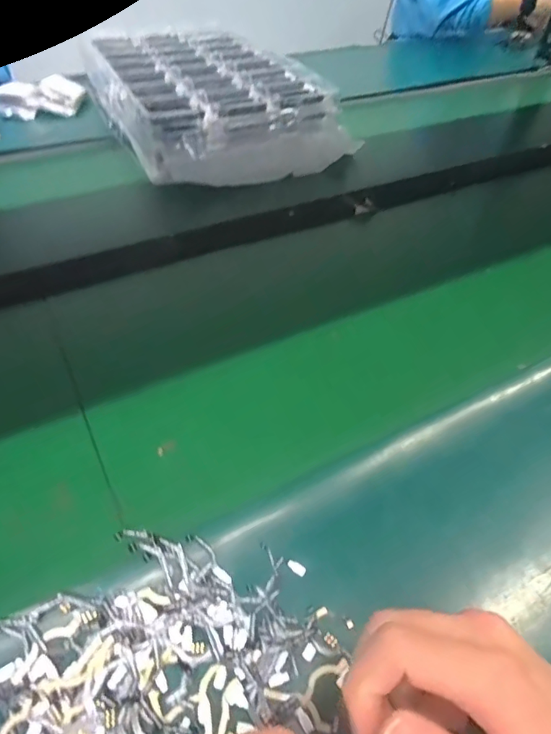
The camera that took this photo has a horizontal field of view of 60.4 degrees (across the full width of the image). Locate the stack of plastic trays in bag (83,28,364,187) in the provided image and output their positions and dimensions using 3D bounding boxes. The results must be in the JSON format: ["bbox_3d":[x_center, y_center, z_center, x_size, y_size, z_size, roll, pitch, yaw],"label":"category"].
[{"bbox_3d":[-0.119,-0.451,0.784,0.312,0.076,0.496,-17,50,-18],"label":"stack of plastic trays in bag"}]

